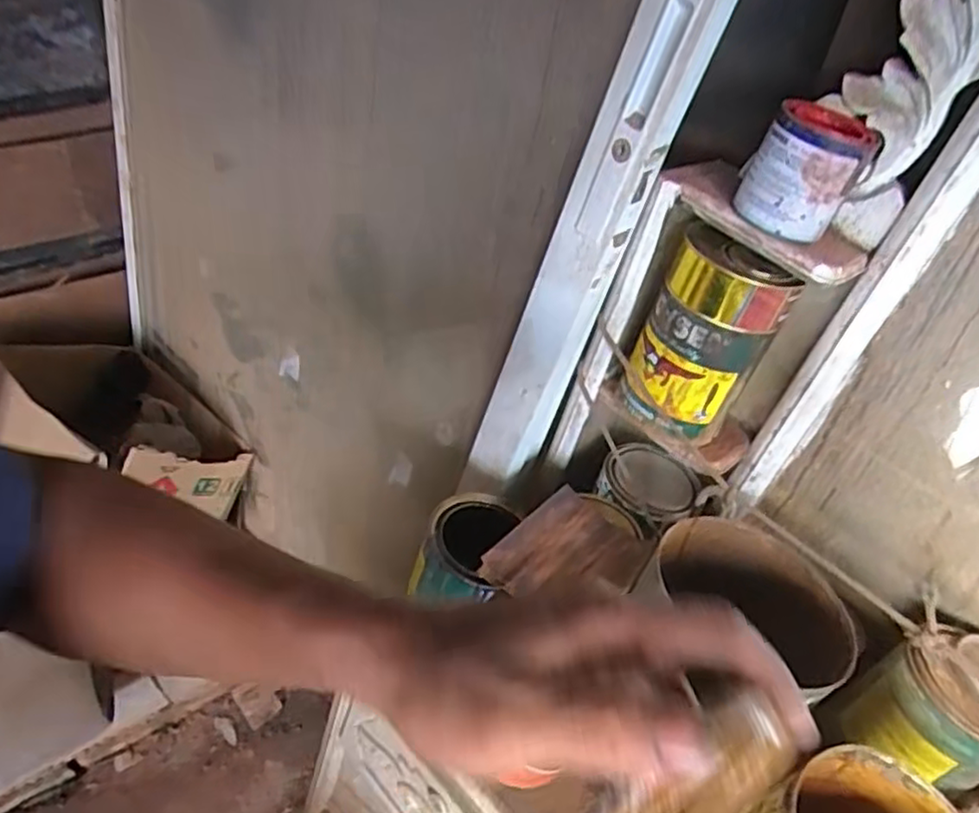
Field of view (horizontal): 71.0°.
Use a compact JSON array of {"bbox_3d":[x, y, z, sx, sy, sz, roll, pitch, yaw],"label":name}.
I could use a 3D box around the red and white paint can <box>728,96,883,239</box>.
[{"bbox_3d":[0.227,-0.171,0.495,0.072,0.073,0.069,24,48,18],"label":"red and white paint can"}]

